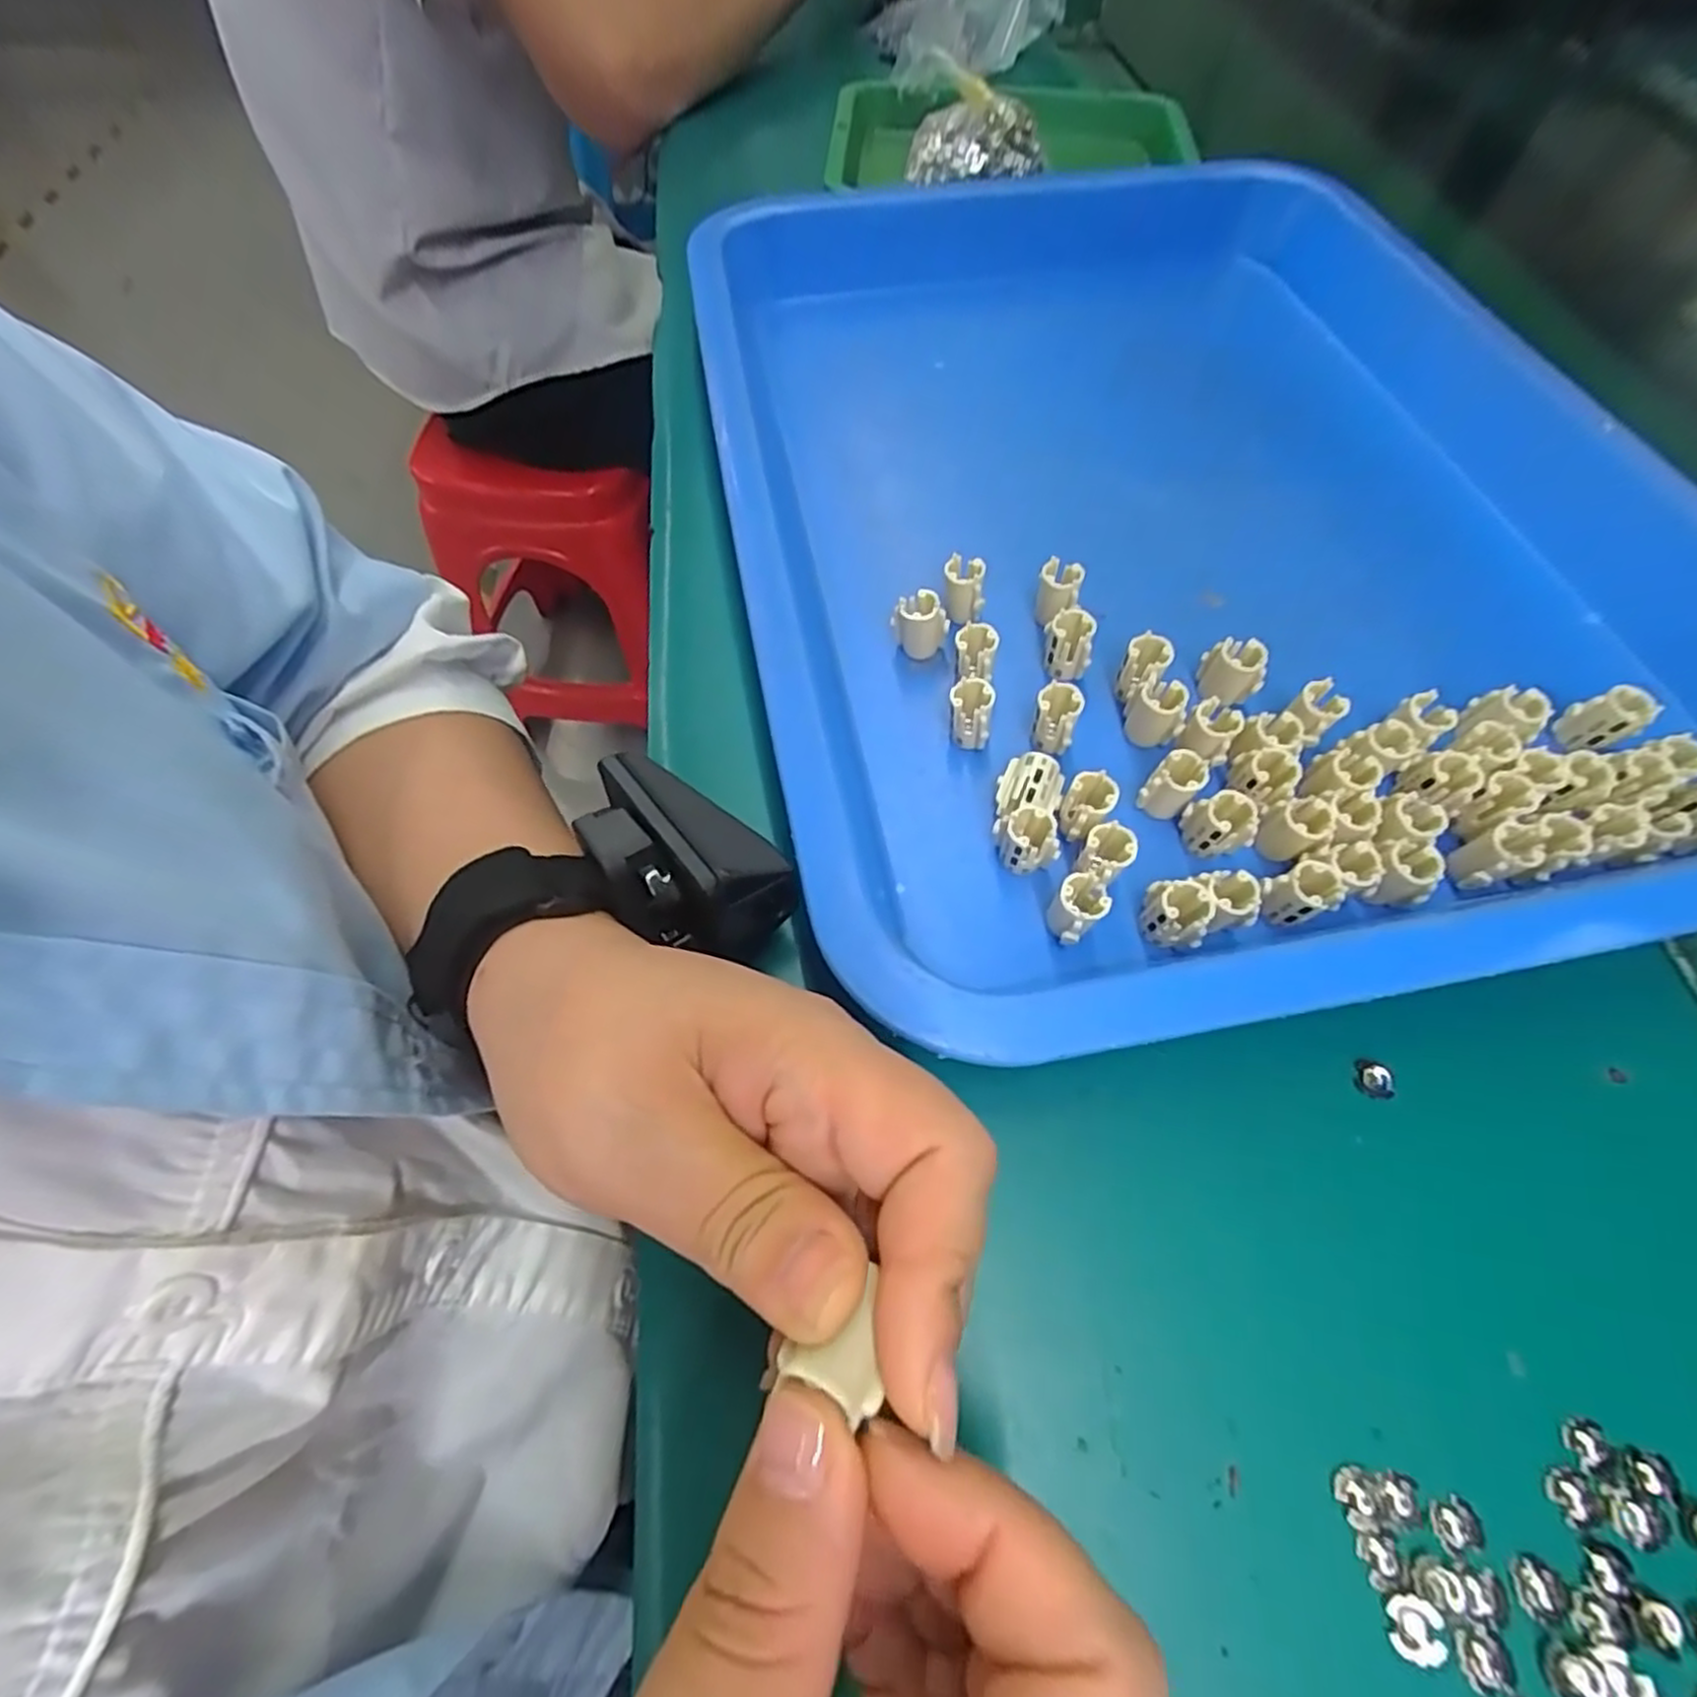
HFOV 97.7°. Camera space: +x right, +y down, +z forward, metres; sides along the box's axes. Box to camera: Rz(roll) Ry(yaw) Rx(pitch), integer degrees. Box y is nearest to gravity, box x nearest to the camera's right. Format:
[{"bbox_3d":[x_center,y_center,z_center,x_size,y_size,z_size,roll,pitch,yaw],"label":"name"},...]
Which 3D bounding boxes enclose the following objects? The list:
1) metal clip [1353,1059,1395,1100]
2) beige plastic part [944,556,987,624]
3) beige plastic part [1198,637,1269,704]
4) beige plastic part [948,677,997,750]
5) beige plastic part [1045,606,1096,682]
[{"bbox_3d":[0.145,0.064,0.205,0.009,0.004,0.009,14,62,7],"label":"metal clip"},{"bbox_3d":[0.041,-0.092,0.266,0.014,0.021,0.011,2,61,1],"label":"beige plastic part"},{"bbox_3d":[0.127,-0.059,0.245,0.014,0.019,0.015,-5,61,-3],"label":"beige plastic part"},{"bbox_3d":[0.040,-0.043,0.246,0.014,0.024,0.012,14,62,7],"label":"beige plastic part"},{"bbox_3d":[0.075,-0.070,0.253,0.015,0.018,0.015,6,61,3],"label":"beige plastic part"}]

